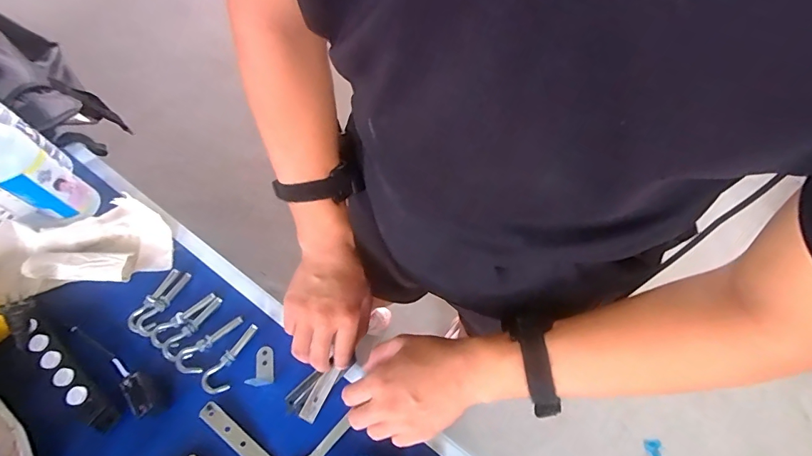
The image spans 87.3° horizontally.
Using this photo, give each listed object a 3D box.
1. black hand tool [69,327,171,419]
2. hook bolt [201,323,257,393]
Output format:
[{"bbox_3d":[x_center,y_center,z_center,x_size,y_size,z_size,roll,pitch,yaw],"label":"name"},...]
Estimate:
[{"bbox_3d":[-0.333,0.156,0.490,0.165,0.027,0.029,36,66,19],"label":"black hand tool"},{"bbox_3d":[-0.211,0.152,0.504,0.034,0.011,0.084,16,61,9],"label":"hook bolt"}]

